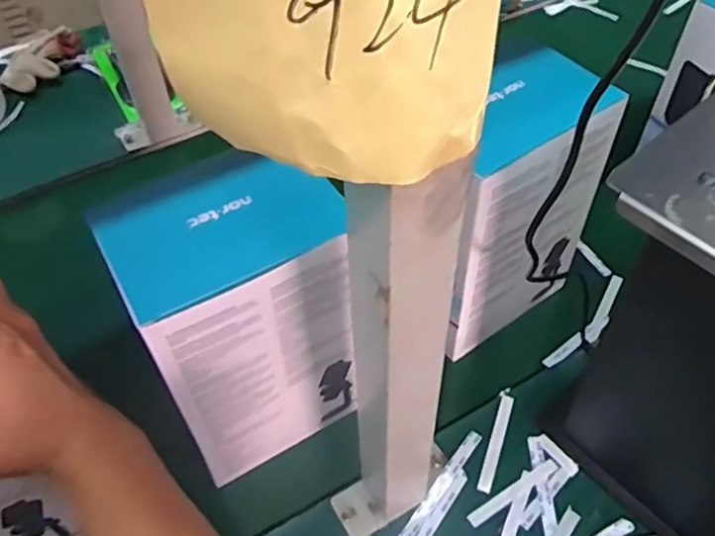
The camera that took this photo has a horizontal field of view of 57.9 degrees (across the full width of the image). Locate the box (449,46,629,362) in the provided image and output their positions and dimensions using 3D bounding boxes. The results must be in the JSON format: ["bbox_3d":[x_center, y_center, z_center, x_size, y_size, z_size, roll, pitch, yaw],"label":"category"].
[{"bbox_3d":[0.124,-0.042,0.558,0.153,0.230,0.079,-32,56,-22],"label":"box"}]

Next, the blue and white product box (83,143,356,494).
[{"bbox_3d":[-0.085,0.044,0.488,0.132,0.222,0.103,-29,56,-21],"label":"blue and white product box"}]

